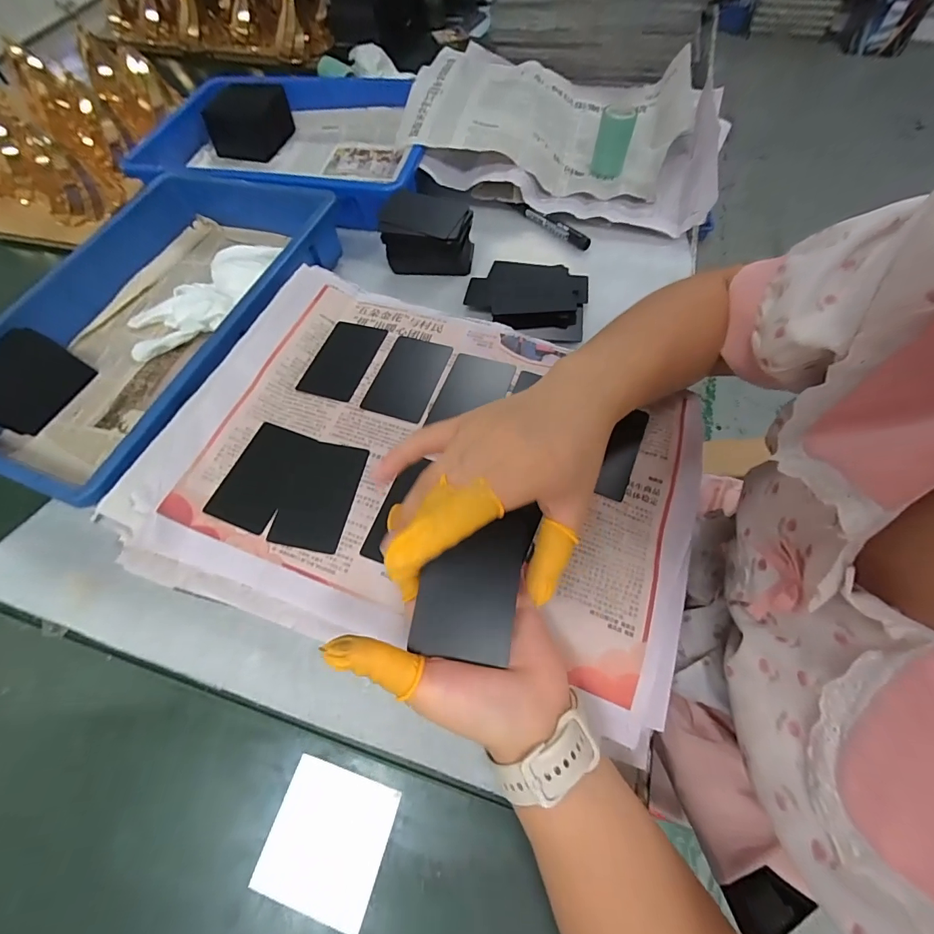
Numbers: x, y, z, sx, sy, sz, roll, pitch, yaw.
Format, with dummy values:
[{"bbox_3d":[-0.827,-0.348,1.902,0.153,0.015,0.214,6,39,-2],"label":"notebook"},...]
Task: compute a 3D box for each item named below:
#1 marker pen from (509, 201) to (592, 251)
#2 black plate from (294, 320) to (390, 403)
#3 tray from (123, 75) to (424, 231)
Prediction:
[{"bbox_3d":[0.096,-0.281,0.500,0.012,0.016,0.113,-40,67,-18],"label":"marker pen"},{"bbox_3d":[-0.111,-0.095,0.384,0.053,0.006,0.085,16,63,15],"label":"black plate"},{"bbox_3d":[-0.230,-0.410,0.558,0.377,0.058,0.254,8,62,7],"label":"tray"}]

